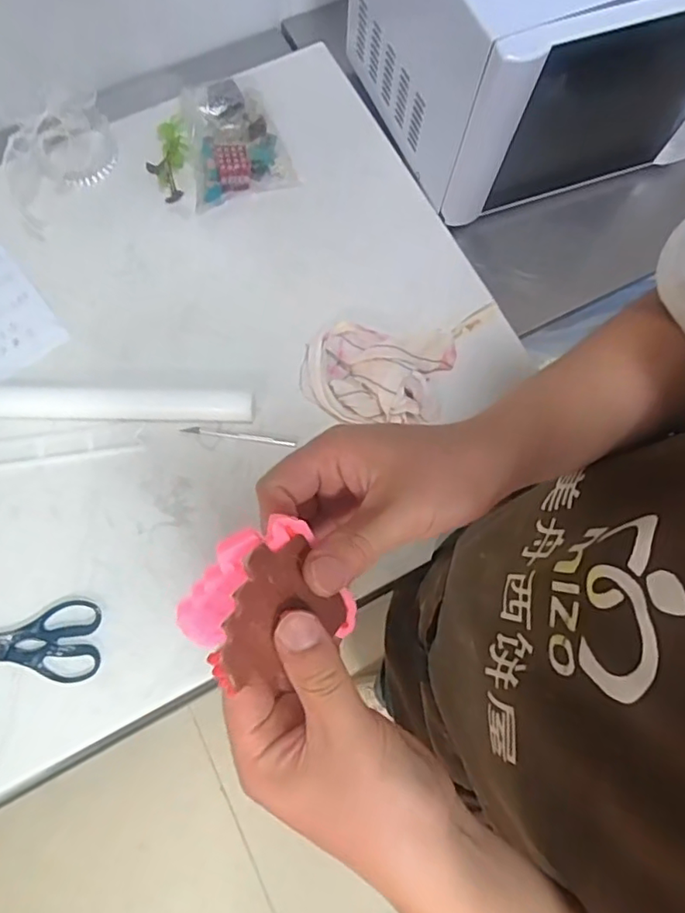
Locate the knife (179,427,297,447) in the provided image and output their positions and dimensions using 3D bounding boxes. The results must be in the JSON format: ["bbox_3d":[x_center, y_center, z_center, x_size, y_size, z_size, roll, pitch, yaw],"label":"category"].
[{"bbox_3d":[-0.120,-0.024,0.652,0.132,0.006,0.009,8,74,1],"label":"knife"}]

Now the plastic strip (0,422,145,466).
[{"bbox_3d":[-0.340,-0.009,0.629,0.222,0.004,0.034,-7,74,-4],"label":"plastic strip"}]

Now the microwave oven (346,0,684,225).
[{"bbox_3d":[0.276,-0.554,0.691,0.460,0.251,0.356,-17,75,-6],"label":"microwave oven"}]

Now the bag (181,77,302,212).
[{"bbox_3d":[-0.144,-0.425,0.749,0.132,0.042,0.167,-12,74,-5],"label":"bag"}]

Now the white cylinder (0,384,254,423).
[{"bbox_3d":[-0.263,-0.061,0.641,0.317,0.028,0.035,1,74,-1],"label":"white cylinder"}]

